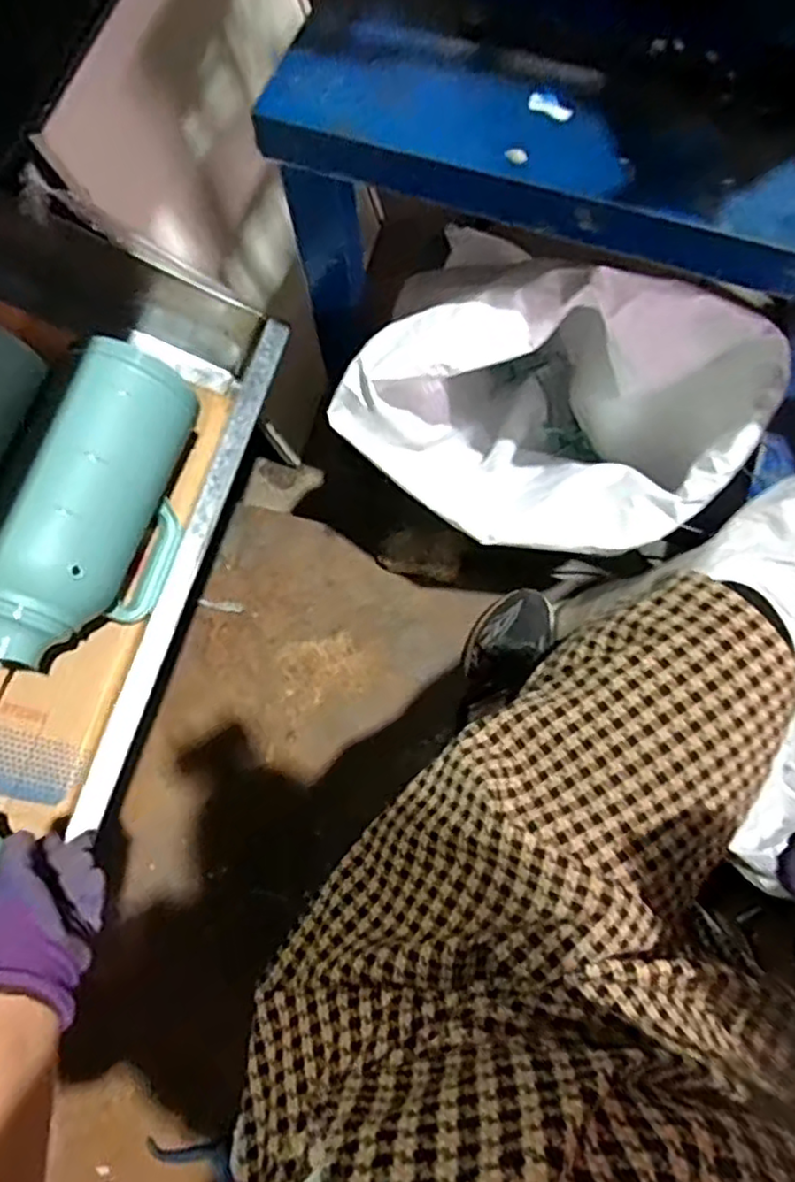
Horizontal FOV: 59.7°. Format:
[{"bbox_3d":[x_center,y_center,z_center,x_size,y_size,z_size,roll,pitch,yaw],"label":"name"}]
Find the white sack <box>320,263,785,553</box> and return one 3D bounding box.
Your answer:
[{"bbox_3d":[0.179,-0.188,0.839,0.380,0.442,0.346,35,77,12],"label":"white sack"}]

